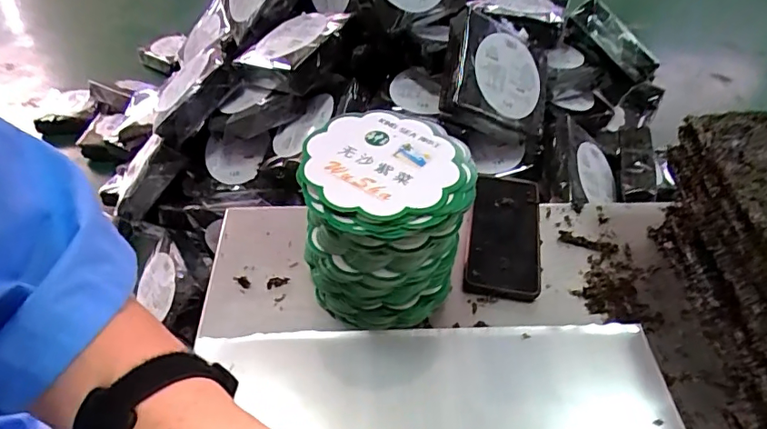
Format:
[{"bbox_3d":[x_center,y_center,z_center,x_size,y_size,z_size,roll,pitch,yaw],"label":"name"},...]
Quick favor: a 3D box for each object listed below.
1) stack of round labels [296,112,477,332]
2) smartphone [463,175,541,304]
[{"bbox_3d":[0.000,0.010,0.481,0.139,0.148,0.129,7,46,4],"label":"stack of round labels"},{"bbox_3d":[0.136,0.017,0.575,0.077,0.017,0.175,10,47,7],"label":"smartphone"}]

